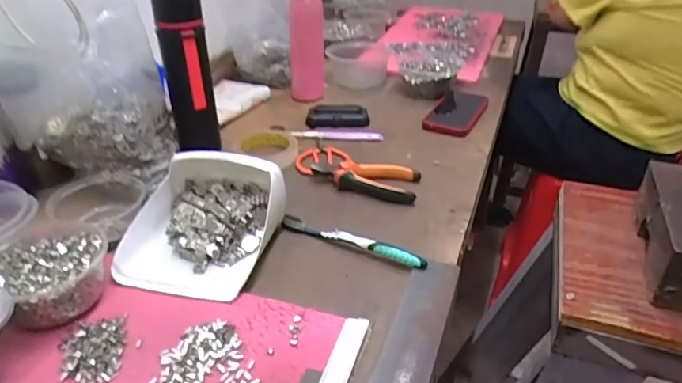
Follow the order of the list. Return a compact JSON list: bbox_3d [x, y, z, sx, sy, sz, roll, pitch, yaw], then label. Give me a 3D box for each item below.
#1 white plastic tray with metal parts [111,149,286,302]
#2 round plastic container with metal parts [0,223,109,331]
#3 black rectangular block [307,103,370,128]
[{"bbox_3d":[-0.155,0.025,0.575,0.163,0.076,0.173,8,34,10],"label":"white plastic tray with metal parts"},{"bbox_3d":[-0.292,0.079,0.510,0.122,0.053,0.102,23,40,29],"label":"round plastic container with metal parts"},{"bbox_3d":[-0.006,-0.131,0.881,0.106,0.038,0.023,-2,32,-2],"label":"black rectangular block"}]

